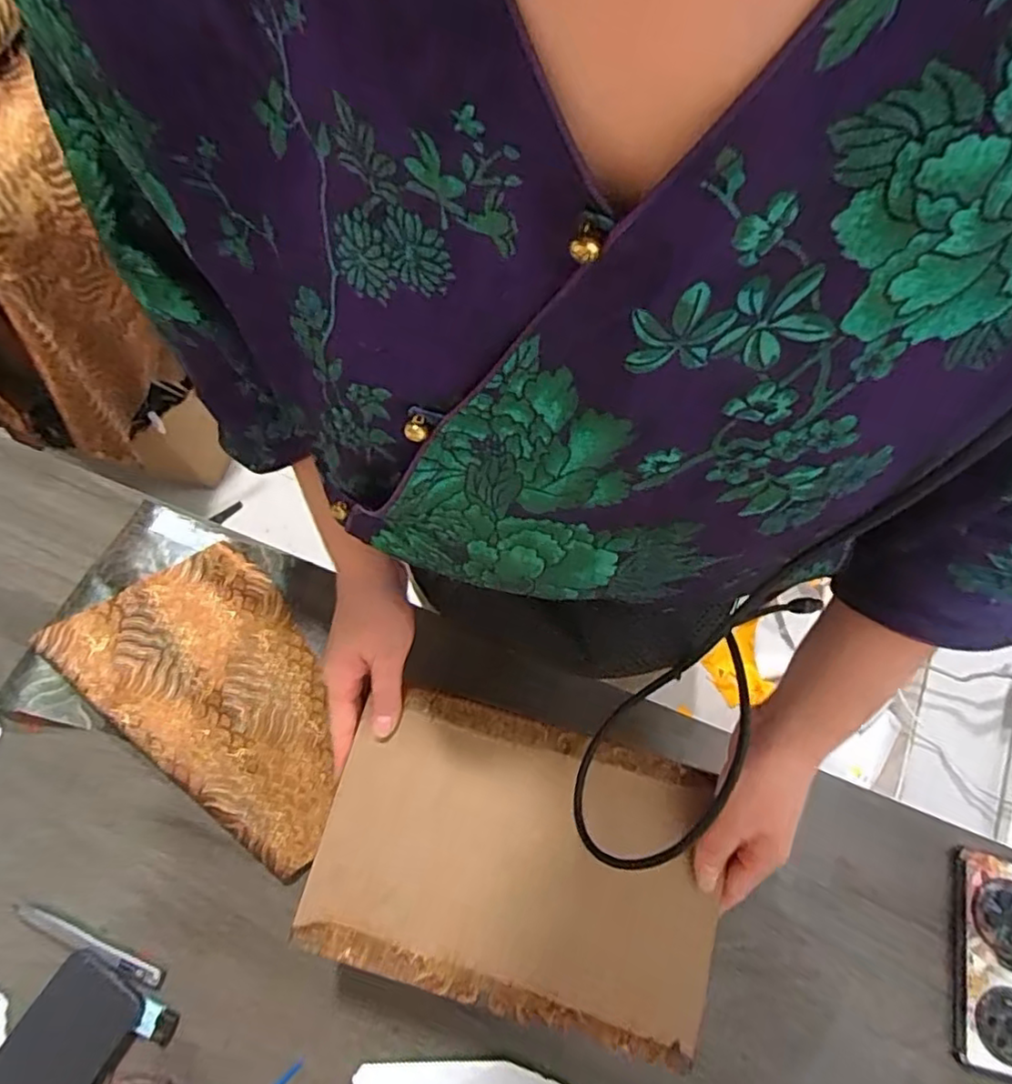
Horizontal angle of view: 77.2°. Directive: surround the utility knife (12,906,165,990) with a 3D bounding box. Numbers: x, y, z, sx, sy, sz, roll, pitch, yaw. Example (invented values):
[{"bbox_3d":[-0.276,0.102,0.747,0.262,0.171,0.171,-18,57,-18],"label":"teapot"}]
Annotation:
[{"bbox_3d":[-0.359,0.347,0.545,0.146,0.007,0.015,20,68,9],"label":"utility knife"}]

